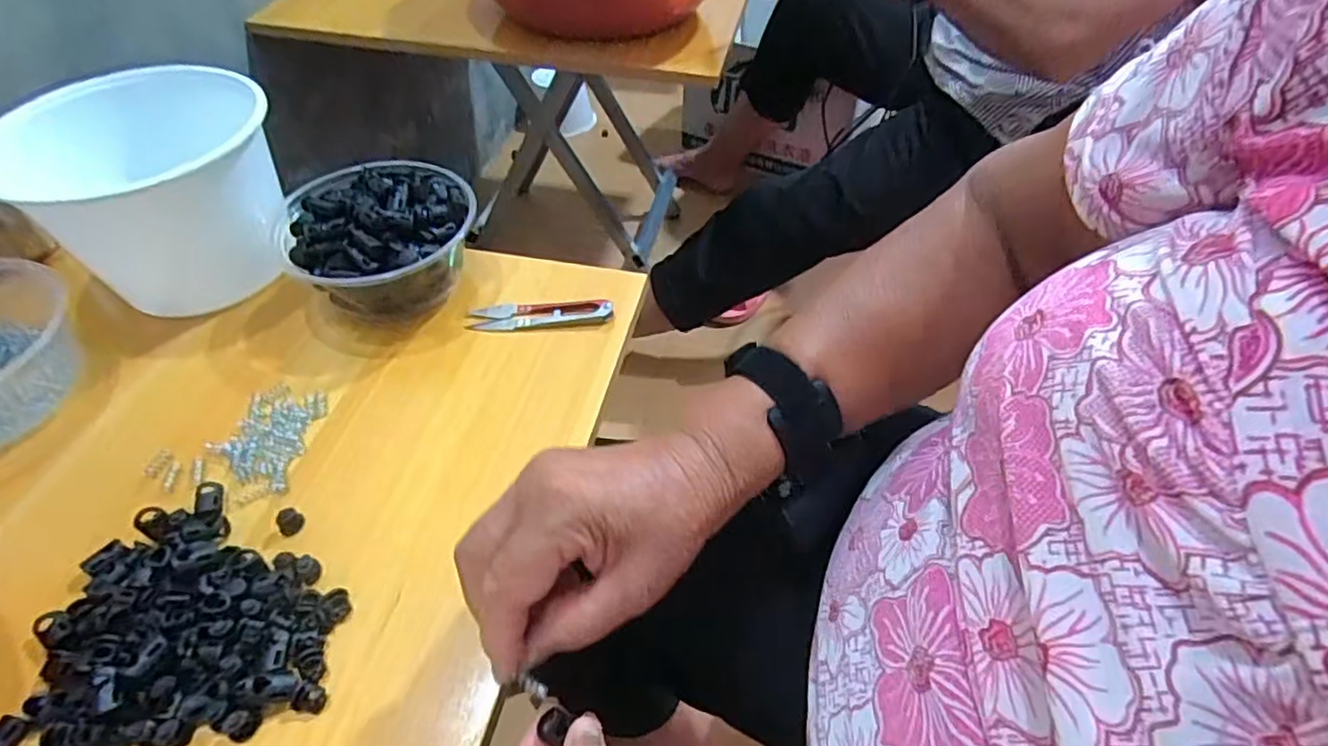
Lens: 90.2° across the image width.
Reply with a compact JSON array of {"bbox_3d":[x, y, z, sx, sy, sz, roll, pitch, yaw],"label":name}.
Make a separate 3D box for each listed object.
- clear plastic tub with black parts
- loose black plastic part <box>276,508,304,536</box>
[{"bbox_3d":[-0.198,-0.094,0.472,0.128,0.076,0.132,-29,55,-25],"label":"clear plastic tub with black parts"},{"bbox_3d":[-0.204,0.081,0.360,0.013,0.008,0.013,0,48,-1],"label":"loose black plastic part"}]

